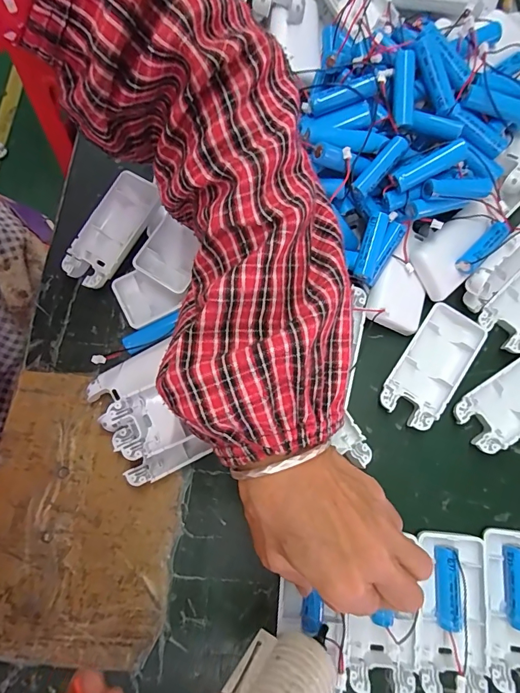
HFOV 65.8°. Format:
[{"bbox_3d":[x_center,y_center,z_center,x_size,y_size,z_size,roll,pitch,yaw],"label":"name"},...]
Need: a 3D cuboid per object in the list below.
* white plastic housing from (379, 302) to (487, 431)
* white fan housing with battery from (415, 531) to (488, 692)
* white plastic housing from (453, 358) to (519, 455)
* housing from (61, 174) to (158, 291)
[{"bbox_3d":[0.130,0.016,0.305,0.046,0.014,0.093,33,78,7],"label":"white plastic housing"},{"bbox_3d":[0.125,0.174,0.266,0.044,0.017,0.093,7,76,1],"label":"white fan housing with battery"},{"bbox_3d":[0.190,0.039,0.299,0.093,0.016,0.045,-32,78,-8],"label":"white plastic housing"},{"bbox_3d":[-0.119,-0.092,0.323,0.045,0.026,0.093,26,77,6],"label":"housing"}]

